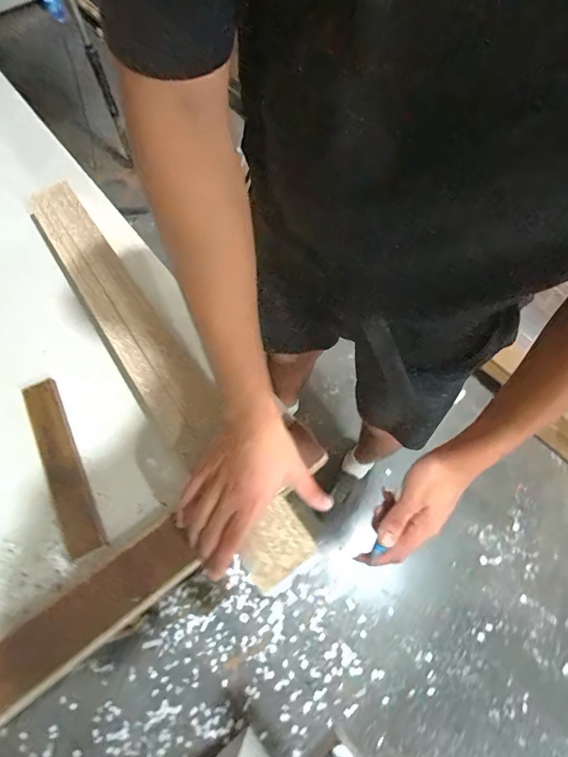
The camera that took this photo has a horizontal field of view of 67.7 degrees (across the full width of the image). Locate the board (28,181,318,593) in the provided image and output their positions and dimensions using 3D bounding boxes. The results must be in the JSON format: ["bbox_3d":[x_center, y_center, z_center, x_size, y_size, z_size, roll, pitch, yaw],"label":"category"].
[{"bbox_3d":[-0.202,-0.057,0.613,0.094,0.032,0.739,-32,66,-15],"label":"board"}]

